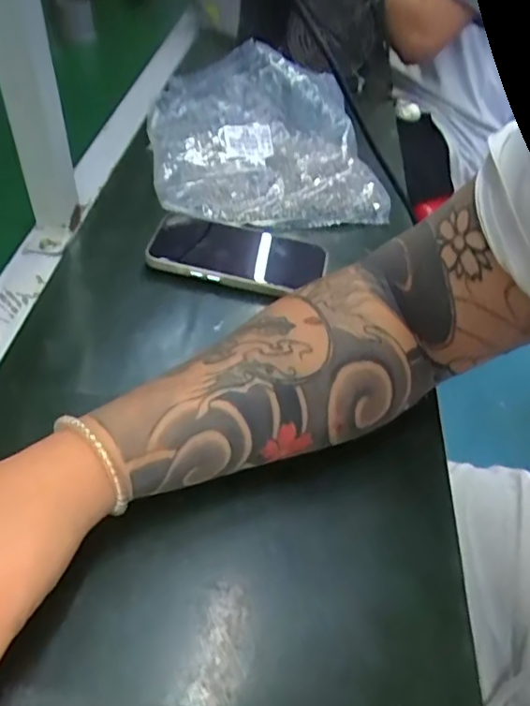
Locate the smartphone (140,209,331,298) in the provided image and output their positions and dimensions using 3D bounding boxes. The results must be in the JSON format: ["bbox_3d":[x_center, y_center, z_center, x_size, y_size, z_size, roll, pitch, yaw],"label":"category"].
[{"bbox_3d":[-0.021,-0.087,0.486,0.147,0.013,0.082,8,46,-8],"label":"smartphone"}]

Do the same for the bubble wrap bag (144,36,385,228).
[{"bbox_3d":[-0.002,-0.230,0.579,0.222,0.074,0.235,-4,47,-12],"label":"bubble wrap bag"}]

